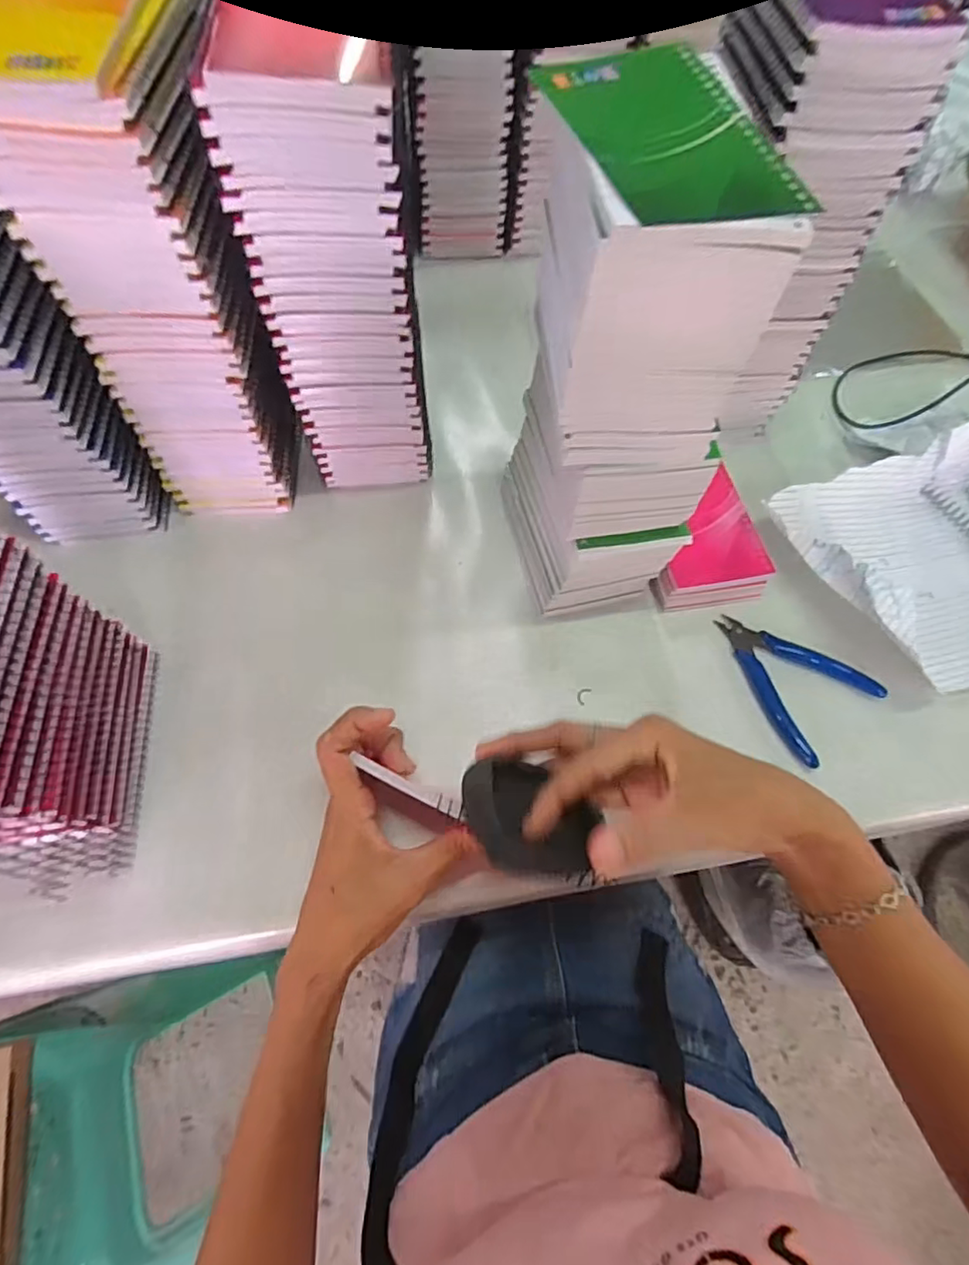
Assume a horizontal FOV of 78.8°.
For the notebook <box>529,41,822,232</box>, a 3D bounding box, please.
[{"bbox_3d":[0.075,-0.209,0.244,0.075,0.004,0.124,-14,65,-9],"label":"notebook"}]

